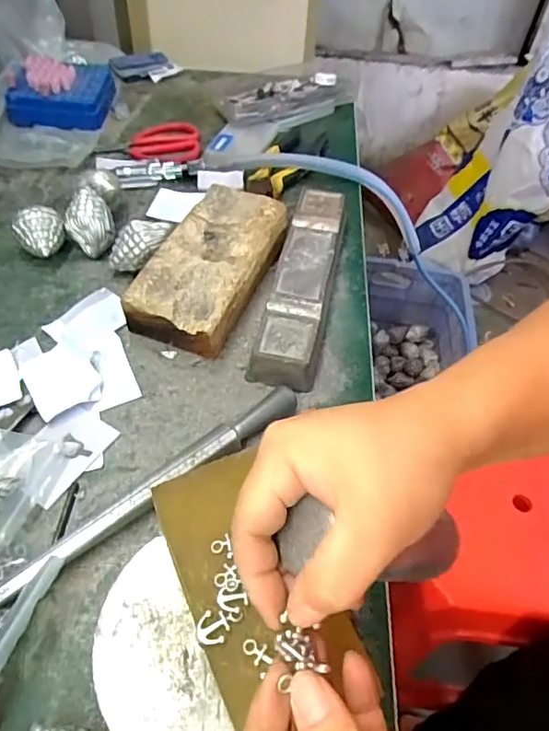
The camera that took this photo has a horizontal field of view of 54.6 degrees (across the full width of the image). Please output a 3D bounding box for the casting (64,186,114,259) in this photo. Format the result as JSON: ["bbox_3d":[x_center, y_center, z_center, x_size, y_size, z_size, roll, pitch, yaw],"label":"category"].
[{"bbox_3d":[-0.190,-0.145,0.551,0.045,0.051,0.059,-14,52,-13],"label":"casting"}]

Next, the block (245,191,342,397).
[{"bbox_3d":[0.029,-0.086,0.518,0.058,0.037,0.248,9,51,6],"label":"block"}]

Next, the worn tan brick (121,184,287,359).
[{"bbox_3d":[-0.058,-0.096,0.512,0.093,0.051,0.182,18,53,13],"label":"worn tan brick"}]

